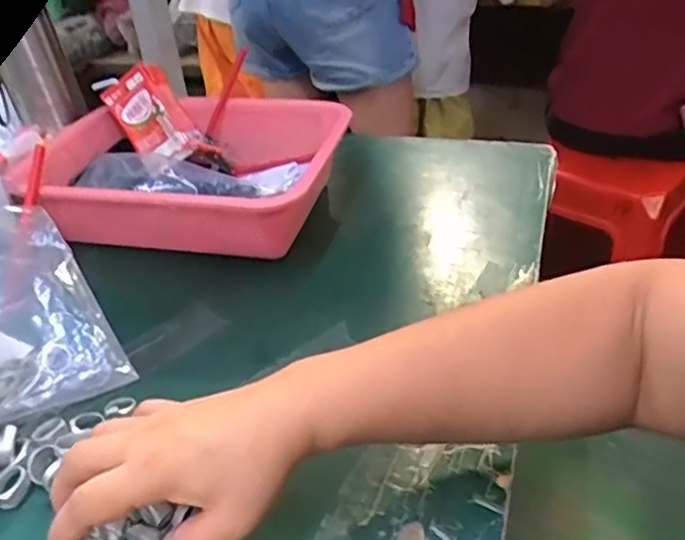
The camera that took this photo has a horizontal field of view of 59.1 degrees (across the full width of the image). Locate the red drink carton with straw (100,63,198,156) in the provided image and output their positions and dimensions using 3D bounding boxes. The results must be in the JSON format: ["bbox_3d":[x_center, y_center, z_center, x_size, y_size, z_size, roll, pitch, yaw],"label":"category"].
[{"bbox_3d":[-0.207,-0.168,0.666,0.071,0.104,0.041,-31,7,17],"label":"red drink carton with straw"}]

